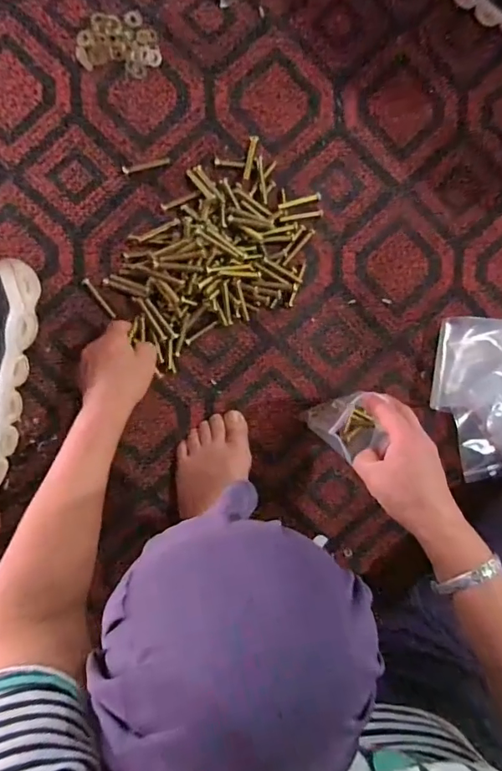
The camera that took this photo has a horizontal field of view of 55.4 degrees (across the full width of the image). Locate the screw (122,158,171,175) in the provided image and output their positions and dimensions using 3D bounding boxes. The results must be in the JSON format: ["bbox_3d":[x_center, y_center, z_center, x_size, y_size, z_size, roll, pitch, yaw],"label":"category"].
[{"bbox_3d":[-0.117,-0.247,0.535,0.053,0.004,0.009,-13,94,-3],"label":"screw"}]

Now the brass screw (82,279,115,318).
[{"bbox_3d":[-0.171,-0.099,0.541,0.009,0.006,0.053,-42,95,-1],"label":"brass screw"}]

